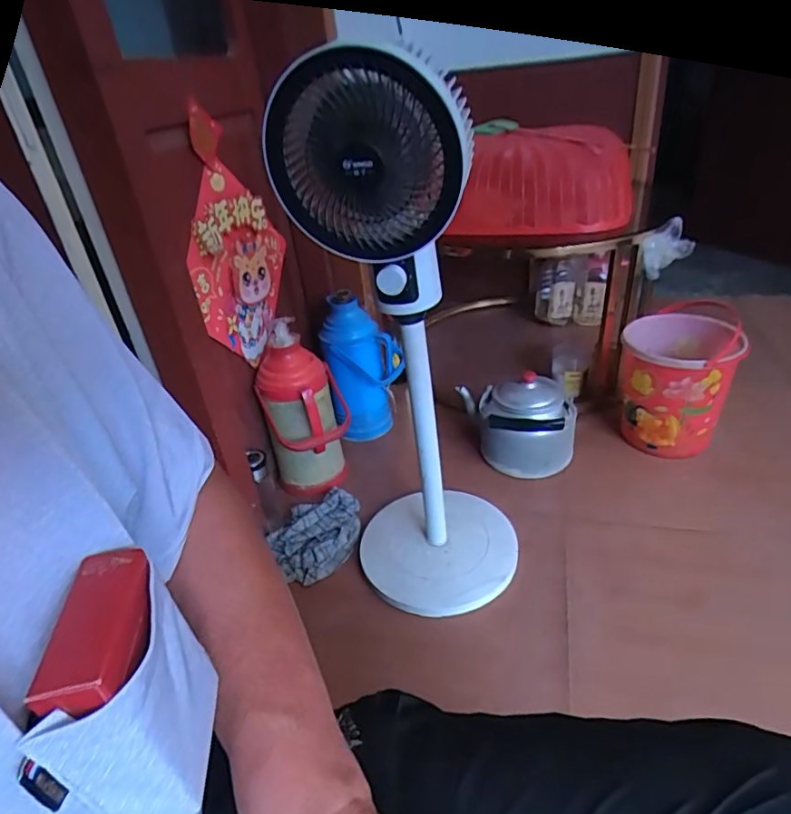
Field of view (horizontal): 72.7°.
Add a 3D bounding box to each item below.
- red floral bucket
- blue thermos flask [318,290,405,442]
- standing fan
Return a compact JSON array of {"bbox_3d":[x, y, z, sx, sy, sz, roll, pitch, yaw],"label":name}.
[{"bbox_3d":[0.635,-0.045,1.234,0.219,0.285,0.215,-5,32,3],"label":"red floral bucket"},{"bbox_3d":[-0.075,-0.102,1.333,0.177,0.363,0.135,-5,32,3],"label":"blue thermos flask"},{"bbox_3d":[0.035,-0.043,0.812,0.278,0.806,0.297,1,33,12],"label":"standing fan"}]

